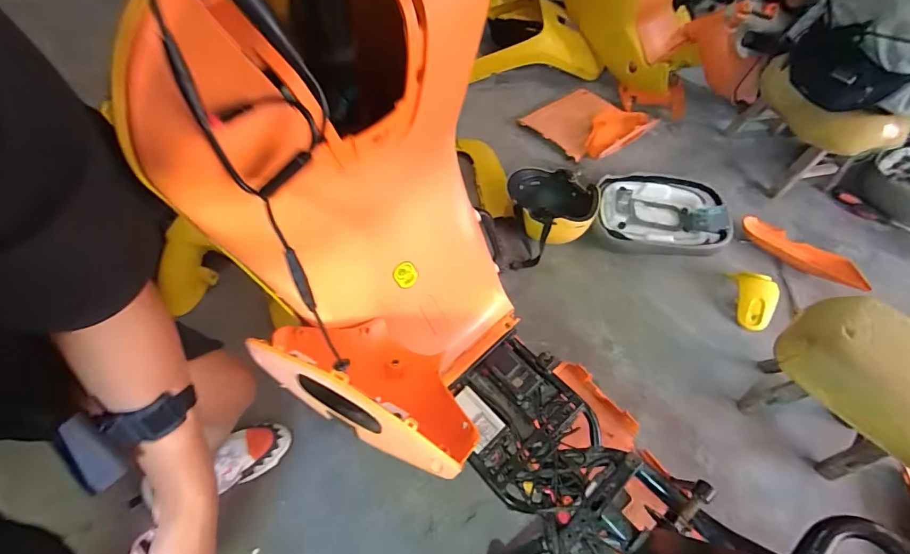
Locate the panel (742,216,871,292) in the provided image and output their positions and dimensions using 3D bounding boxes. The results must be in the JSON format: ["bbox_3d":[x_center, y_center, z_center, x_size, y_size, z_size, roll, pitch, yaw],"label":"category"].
[{"bbox_3d":[1.002,-0.066,1.241,0.341,0.064,0.093,39,64,22],"label":"panel"}]

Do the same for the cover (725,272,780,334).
[{"bbox_3d":[0.797,0.054,1.131,0.088,0.074,0.170,4,57,2],"label":"cover"}]

